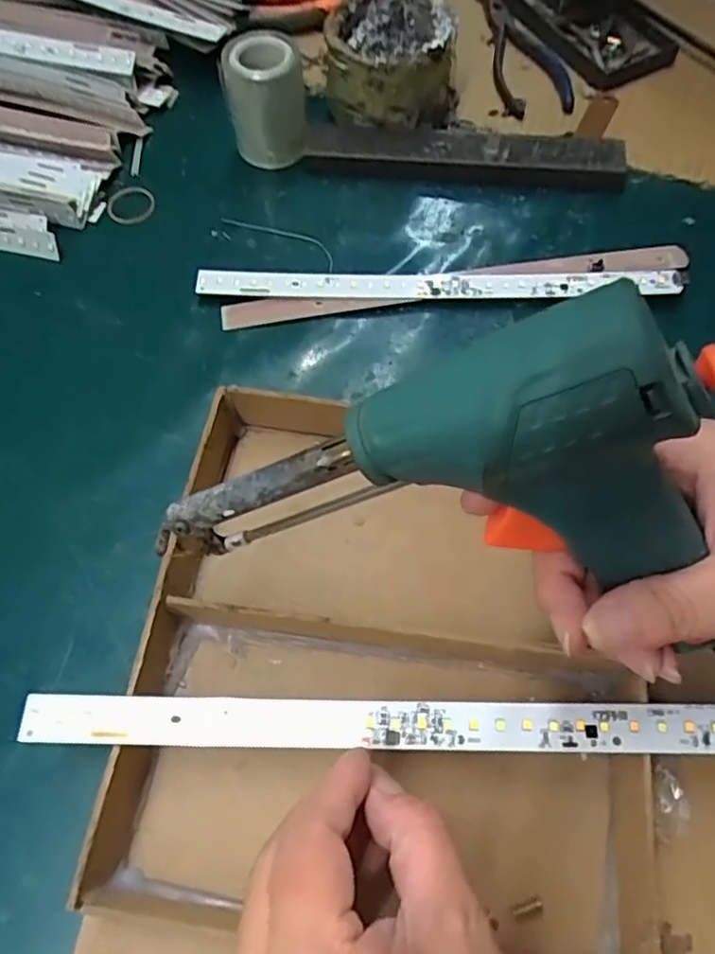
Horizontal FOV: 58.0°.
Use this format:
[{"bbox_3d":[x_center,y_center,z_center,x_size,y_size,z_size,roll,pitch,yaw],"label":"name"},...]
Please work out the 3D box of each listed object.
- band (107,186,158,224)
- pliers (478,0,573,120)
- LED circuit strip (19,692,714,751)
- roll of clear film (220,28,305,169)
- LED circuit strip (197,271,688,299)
[{"bbox_3d":[-0.150,-0.182,0.427,0.032,0.004,0.035,-1,63,1],"label":"band"},{"bbox_3d":[0.123,-0.321,0.480,0.049,0.016,0.145,-2,63,0],"label":"pliers"},{"bbox_3d":[0.014,0.094,0.247,0.280,0.006,0.017,0,63,2],"label":"LED circuit strip"},{"bbox_3d":[-0.059,-0.242,0.419,0.048,0.063,0.047,-1,63,1],"label":"roll of clear film"},{"bbox_3d":[0.047,-0.116,0.383,0.280,0.008,0.019,1,69,2],"label":"LED circuit strip"}]

